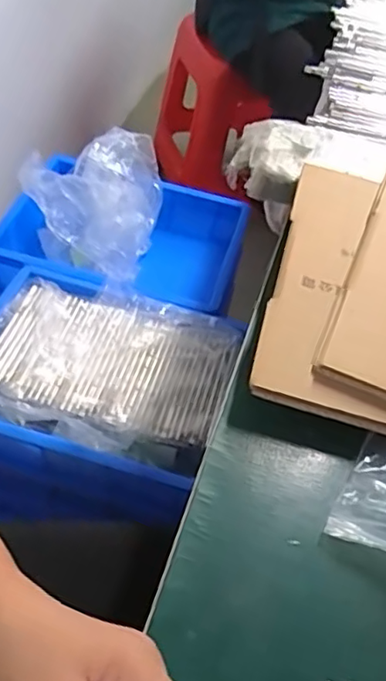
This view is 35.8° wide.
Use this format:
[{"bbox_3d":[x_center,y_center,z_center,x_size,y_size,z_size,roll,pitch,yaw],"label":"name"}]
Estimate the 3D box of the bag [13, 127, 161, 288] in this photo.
[{"bbox_3d":[-0.176,-0.231,1.058,0.208,0.186,0.252,12,50,1],"label":"bag"}]

